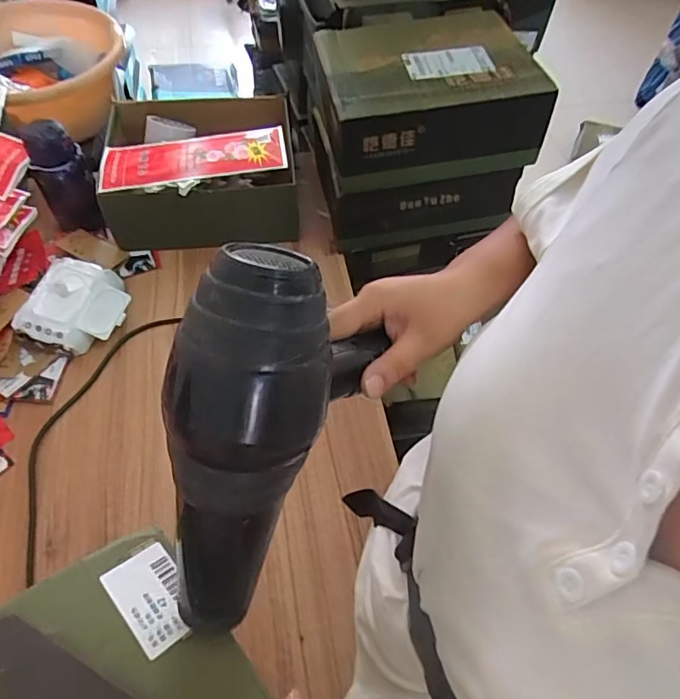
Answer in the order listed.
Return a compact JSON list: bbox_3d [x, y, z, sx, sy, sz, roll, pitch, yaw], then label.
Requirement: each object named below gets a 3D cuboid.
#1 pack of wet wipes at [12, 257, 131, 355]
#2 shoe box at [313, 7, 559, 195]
[{"bbox_3d":[-0.407,-0.071,0.813,0.132,0.054,0.140,30,58,-14],"label":"pack of wet wipes"},{"bbox_3d":[0.126,-0.419,0.850,0.323,0.136,0.268,-8,57,-8],"label":"shoe box"}]

